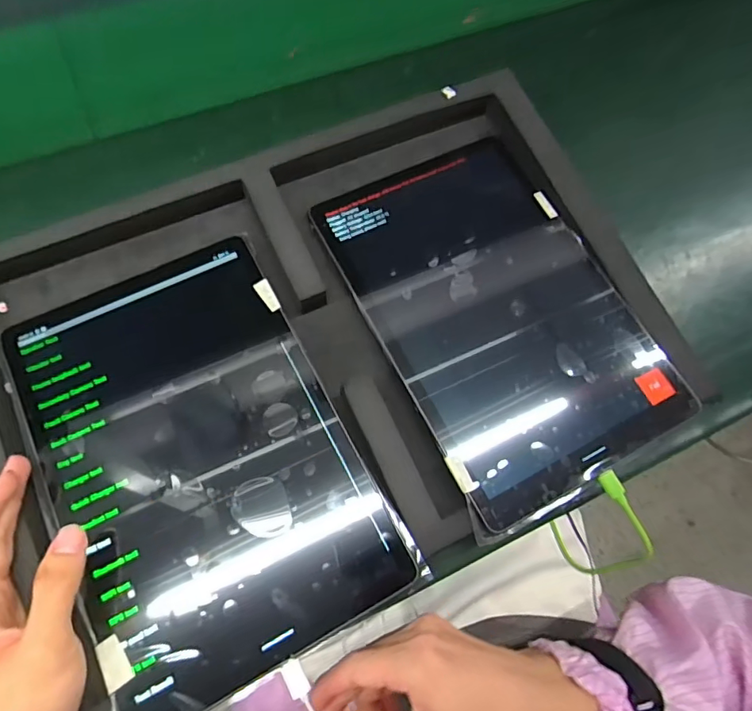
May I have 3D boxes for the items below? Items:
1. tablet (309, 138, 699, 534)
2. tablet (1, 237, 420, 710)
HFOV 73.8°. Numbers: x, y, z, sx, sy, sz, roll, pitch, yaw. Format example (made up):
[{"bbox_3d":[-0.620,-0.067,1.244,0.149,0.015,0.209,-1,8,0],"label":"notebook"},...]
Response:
[{"bbox_3d":[0.083,-0.035,0.345,0.164,0.008,0.250,-25,73,-11],"label":"tablet"},{"bbox_3d":[-0.099,0.062,0.299,0.163,0.008,0.233,-25,73,-11],"label":"tablet"}]

